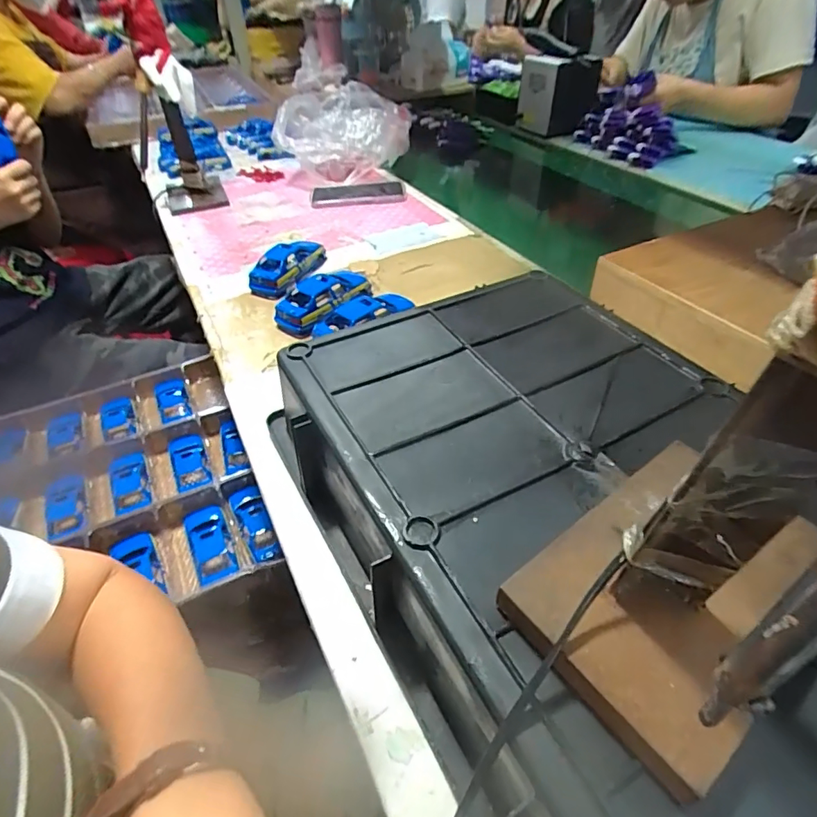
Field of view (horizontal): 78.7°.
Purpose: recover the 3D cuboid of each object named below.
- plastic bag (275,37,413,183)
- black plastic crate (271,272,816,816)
[{"bbox_3d":[-0.121,-0.550,1.002,0.242,0.117,0.256,-1,43,1],"label":"plastic bag"},{"bbox_3d":[0.106,0.055,0.328,0.294,0.086,0.413,-19,45,-18],"label":"black plastic crate"}]

